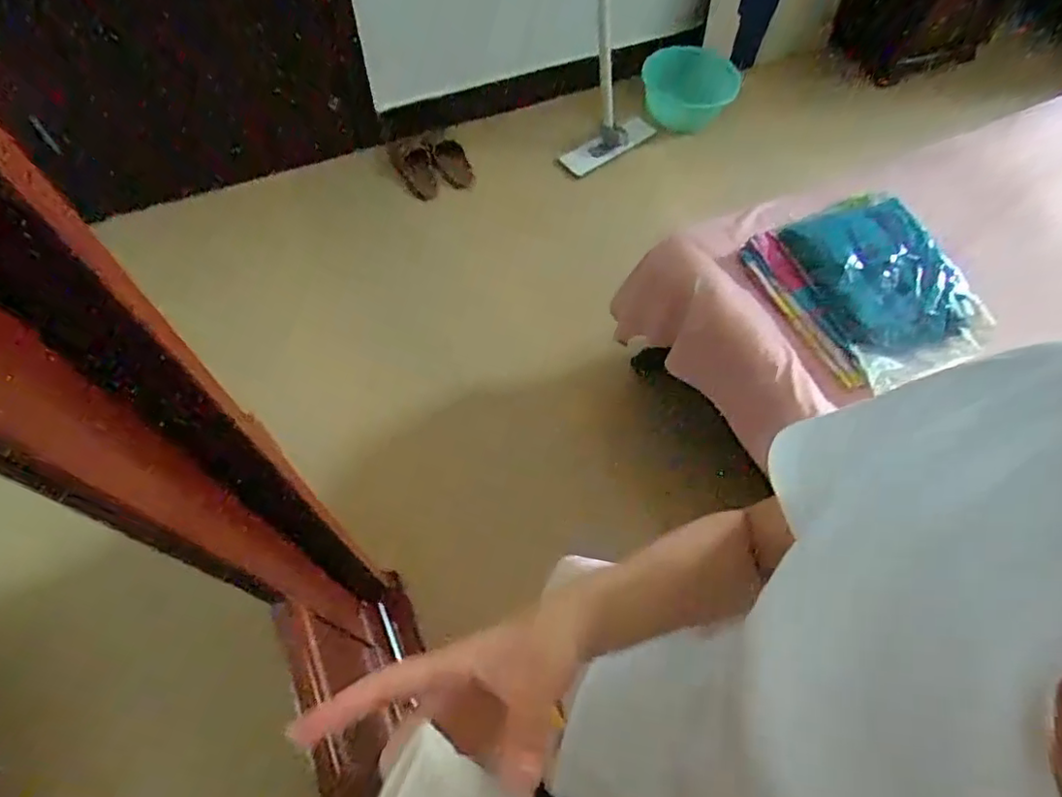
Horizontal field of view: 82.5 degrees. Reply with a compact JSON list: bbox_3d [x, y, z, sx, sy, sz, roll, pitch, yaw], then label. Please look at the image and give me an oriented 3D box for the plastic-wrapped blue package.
[{"bbox_3d":[0.596,-0.204,1.068,0.299,0.074,0.356,-25,66,-15],"label":"plastic-wrapped blue package"}]

